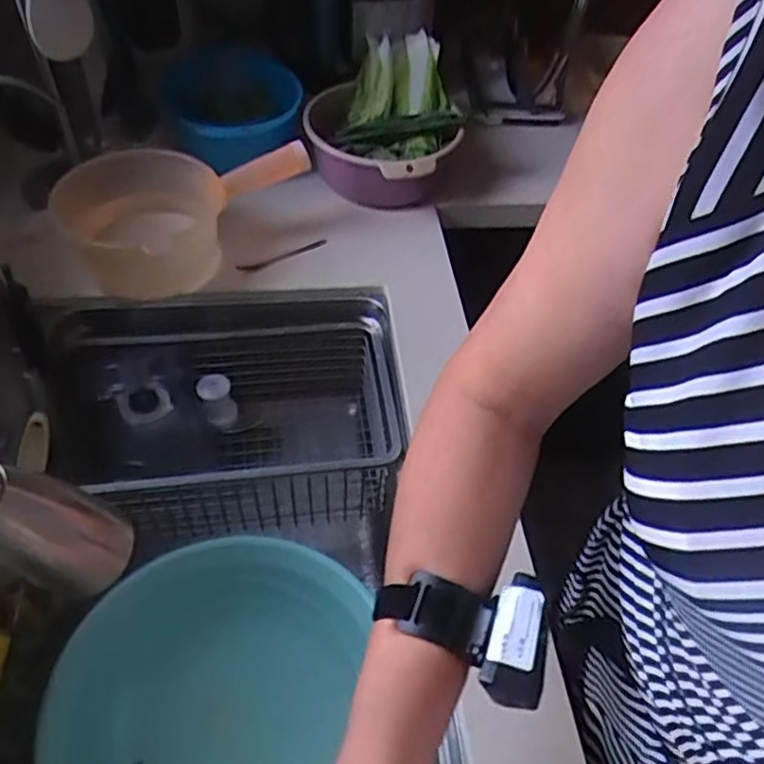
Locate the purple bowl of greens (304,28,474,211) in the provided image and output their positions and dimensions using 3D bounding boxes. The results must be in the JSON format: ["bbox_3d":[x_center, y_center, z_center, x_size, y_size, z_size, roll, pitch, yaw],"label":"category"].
[{"bbox_3d":[0.003,-0.353,0.965,0.200,0.129,0.241,1,50,-3],"label":"purple bowl of greens"}]

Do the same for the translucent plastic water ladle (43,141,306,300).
[{"bbox_3d":[-0.238,-0.211,0.859,0.272,0.119,0.172,-32,58,-27],"label":"translucent plastic water ladle"}]

